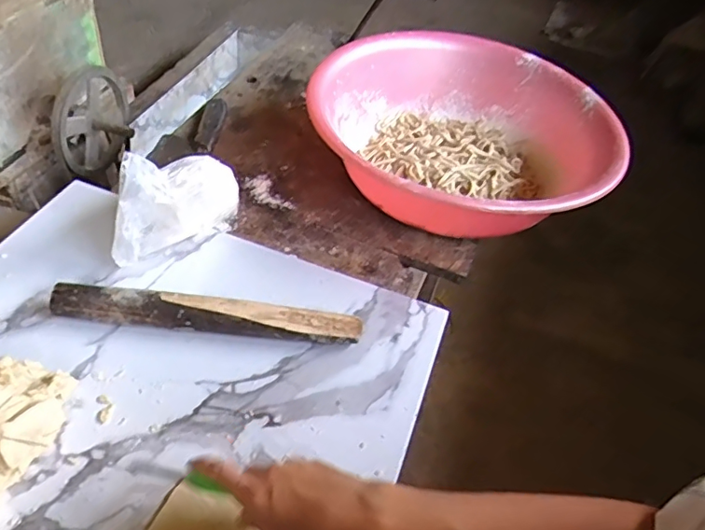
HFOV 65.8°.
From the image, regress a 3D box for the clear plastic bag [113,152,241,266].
[{"bbox_3d":[-0.195,-0.071,0.613,0.066,0.132,0.168,23,50,12],"label":"clear plastic bag"}]

